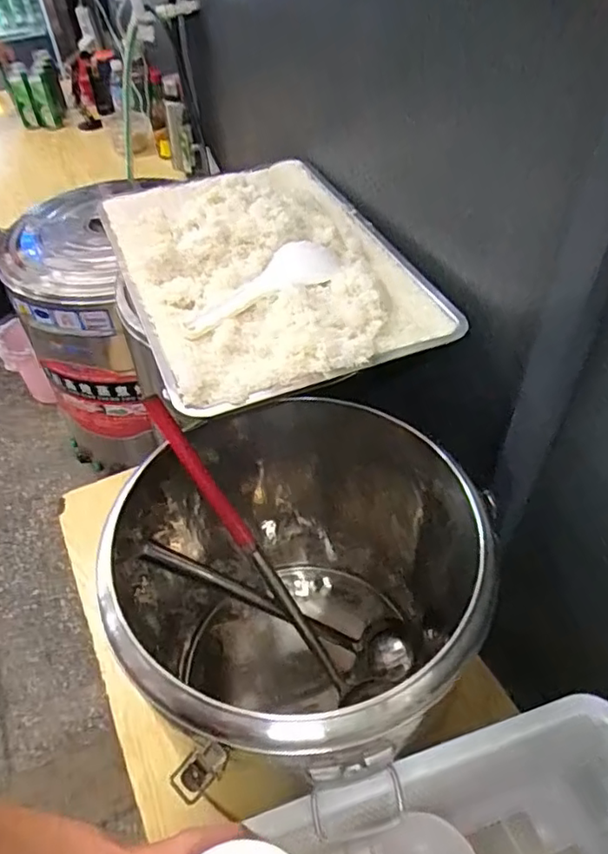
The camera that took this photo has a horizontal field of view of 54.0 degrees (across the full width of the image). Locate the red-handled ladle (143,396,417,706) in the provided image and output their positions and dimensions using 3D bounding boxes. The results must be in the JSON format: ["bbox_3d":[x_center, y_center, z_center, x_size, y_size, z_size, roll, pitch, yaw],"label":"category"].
[{"bbox_3d":[-0.023,0.215,0.898,0.099,0.672,0.138,-10,37,41],"label":"red-handled ladle"}]

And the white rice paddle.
[{"bbox_3d":[-0.046,-0.191,0.801,0.088,0.019,0.251,32,57,29],"label":"white rice paddle"}]

